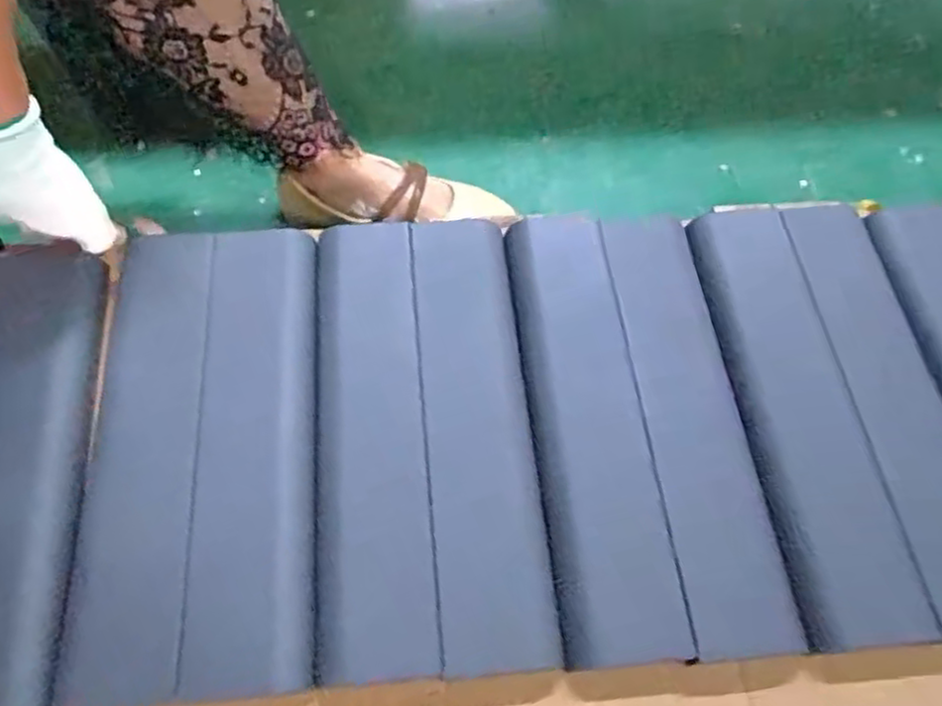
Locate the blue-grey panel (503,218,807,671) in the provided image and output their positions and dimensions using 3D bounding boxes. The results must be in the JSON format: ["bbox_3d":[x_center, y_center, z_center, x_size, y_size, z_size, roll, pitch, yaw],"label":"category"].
[{"bbox_3d":[0.111,0.037,0.487,0.140,0.016,0.320,-5,62,-1],"label":"blue-grey panel"}]

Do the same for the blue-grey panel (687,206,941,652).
[{"bbox_3d":[0.256,0.024,0.497,0.135,0.030,0.331,-5,62,-1],"label":"blue-grey panel"}]

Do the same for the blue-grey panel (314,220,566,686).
[{"bbox_3d":[-0.032,0.043,0.479,0.143,0.009,0.319,-6,63,-2],"label":"blue-grey panel"}]

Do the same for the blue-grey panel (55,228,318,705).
[{"bbox_3d":[-0.180,0.052,0.468,0.147,0.019,0.319,-6,63,-2],"label":"blue-grey panel"}]

